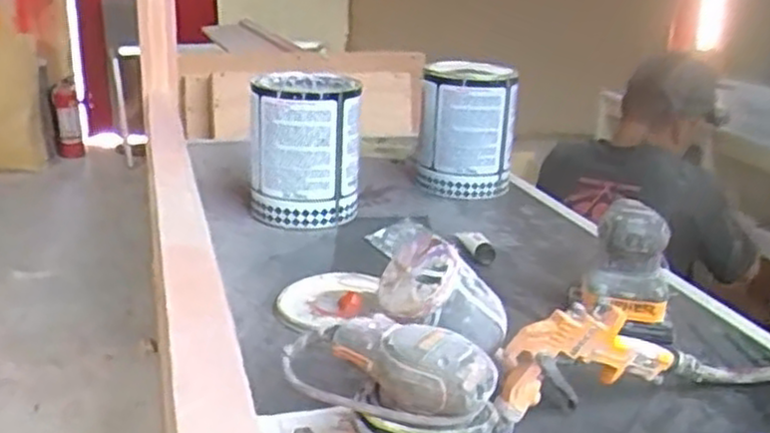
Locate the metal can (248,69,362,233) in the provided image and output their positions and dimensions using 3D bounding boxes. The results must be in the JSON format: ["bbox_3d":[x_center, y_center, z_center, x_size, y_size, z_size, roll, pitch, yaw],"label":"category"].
[{"bbox_3d":[-0.119,-0.096,1.144,0.161,0.204,0.148,-1,19,-7],"label":"metal can"}]

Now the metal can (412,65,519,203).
[{"bbox_3d":[0.134,-0.149,1.326,0.162,0.211,0.185,3,19,3],"label":"metal can"}]

